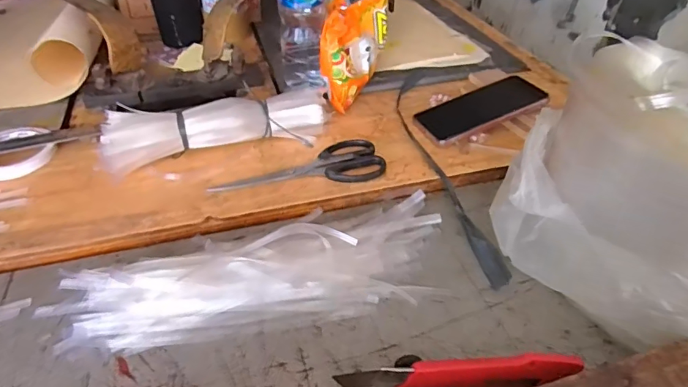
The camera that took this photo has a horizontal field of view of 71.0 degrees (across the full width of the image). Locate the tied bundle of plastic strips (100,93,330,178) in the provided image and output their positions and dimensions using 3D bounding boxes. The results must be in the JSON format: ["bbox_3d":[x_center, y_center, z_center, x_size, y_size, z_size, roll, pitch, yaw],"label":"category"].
[{"bbox_3d":[-0.147,-0.076,0.581,0.256,0.051,0.070,-9,43,-11],"label":"tied bundle of plastic strips"}]

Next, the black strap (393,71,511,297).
[{"bbox_3d":[0.110,-0.054,0.592,0.052,0.014,0.411,-3,42,-5],"label":"black strap"}]

